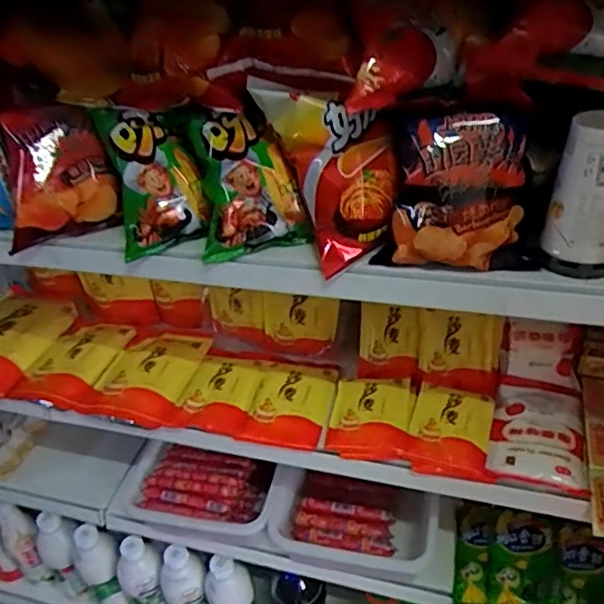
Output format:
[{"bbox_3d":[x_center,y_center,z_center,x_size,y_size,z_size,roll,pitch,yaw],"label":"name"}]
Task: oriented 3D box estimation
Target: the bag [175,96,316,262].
[{"bbox_3d":[-0.067,-0.137,0.641,0.123,0.181,0.077,-16,10,9],"label":"bag"}]

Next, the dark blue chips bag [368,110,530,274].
[{"bbox_3d":[0.142,-0.102,0.539,0.136,0.125,0.071,-1,37,8],"label":"dark blue chips bag"}]

